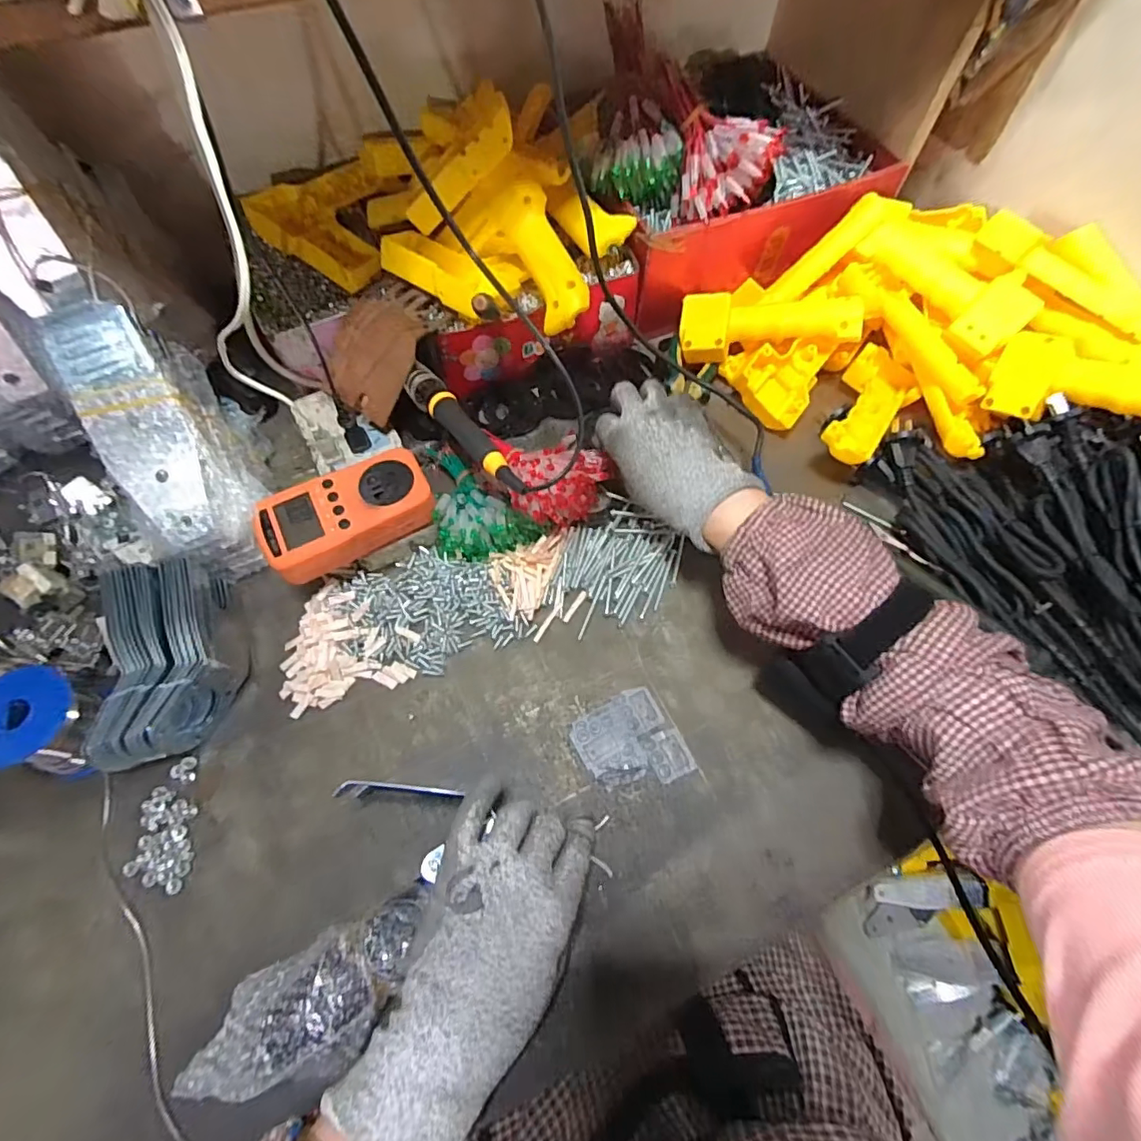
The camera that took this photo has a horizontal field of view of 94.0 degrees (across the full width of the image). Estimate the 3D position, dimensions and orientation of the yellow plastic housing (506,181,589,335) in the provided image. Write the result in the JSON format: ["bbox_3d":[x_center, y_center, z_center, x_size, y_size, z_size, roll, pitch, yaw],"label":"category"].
[{"bbox_3d":[-0.021,-0.273,0.465,0.038,0.029,0.120,-23,91,-11],"label":"yellow plastic housing"}]

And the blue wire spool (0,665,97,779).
[{"bbox_3d":[-0.363,0.105,0.367,0.058,0.059,0.063,11,64,4],"label":"blue wire spool"}]

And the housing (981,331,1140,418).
[{"bbox_3d":[0.433,-0.145,0.428,0.044,0.049,0.160,-38,47,-17],"label":"housing"}]

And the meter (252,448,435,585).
[{"bbox_3d":[-0.173,-0.046,0.415,0.126,0.034,0.068,-27,67,-13],"label":"meter"}]

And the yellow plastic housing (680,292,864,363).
[{"bbox_3d":[0.188,-0.234,0.512,0.162,0.043,0.058,3,63,16],"label":"yellow plastic housing"}]

